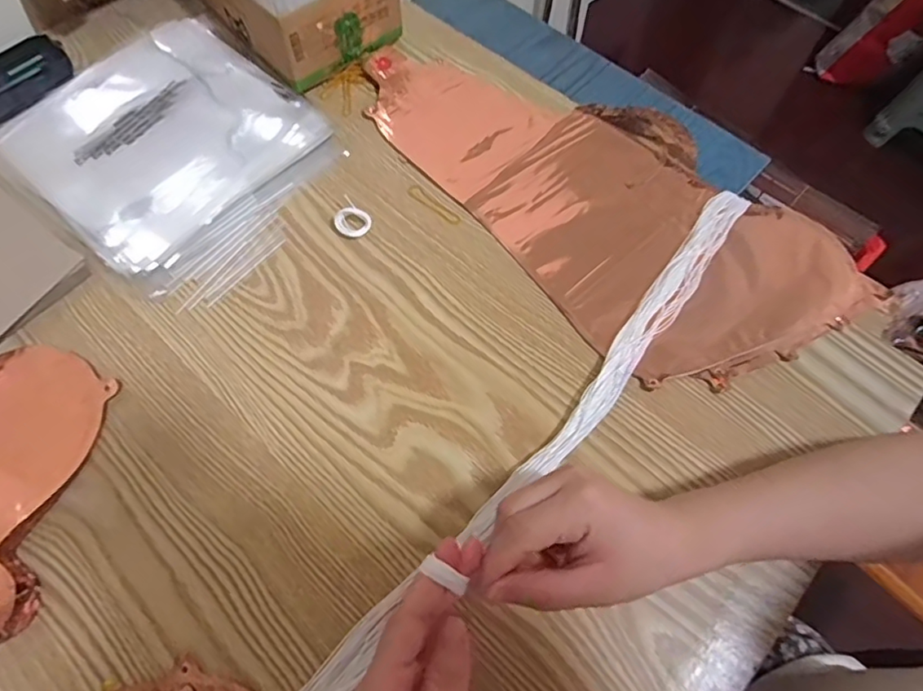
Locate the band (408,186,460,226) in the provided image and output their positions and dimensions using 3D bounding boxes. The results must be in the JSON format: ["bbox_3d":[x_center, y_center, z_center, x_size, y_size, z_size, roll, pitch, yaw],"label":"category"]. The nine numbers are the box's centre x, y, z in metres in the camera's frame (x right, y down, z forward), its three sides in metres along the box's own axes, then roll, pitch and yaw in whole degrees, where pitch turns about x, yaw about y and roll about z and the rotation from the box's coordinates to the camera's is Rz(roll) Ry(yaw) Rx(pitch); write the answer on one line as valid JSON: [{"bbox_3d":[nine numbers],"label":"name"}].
[{"bbox_3d":[-0.023,-0.116,0.458,0.054,0.004,0.010,41,71,16],"label":"band"}]

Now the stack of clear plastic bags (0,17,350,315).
[{"bbox_3d":[-0.238,-0.169,0.472,0.262,0.015,0.215,37,70,15],"label":"stack of clear plastic bags"}]

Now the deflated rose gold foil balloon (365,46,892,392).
[{"bbox_3d":[0.114,-0.143,0.464,0.216,0.014,0.417,-36,70,-16],"label":"deflated rose gold foil balloon"}]

